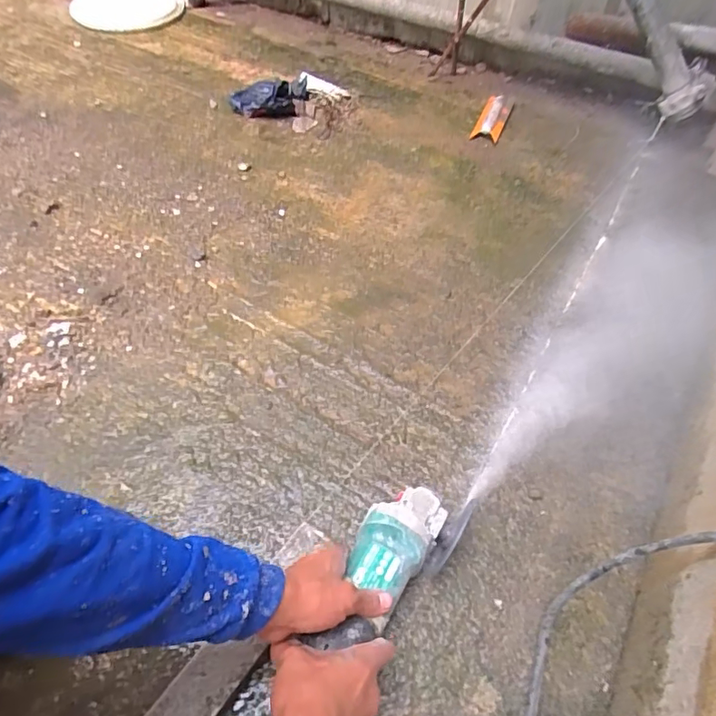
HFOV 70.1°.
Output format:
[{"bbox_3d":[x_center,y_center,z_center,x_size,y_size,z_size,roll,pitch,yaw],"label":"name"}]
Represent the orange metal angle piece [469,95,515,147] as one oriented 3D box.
[{"bbox_3d":[0.302,-0.533,1.133,0.062,0.019,0.167,19,54,13],"label":"orange metal angle piece"}]

